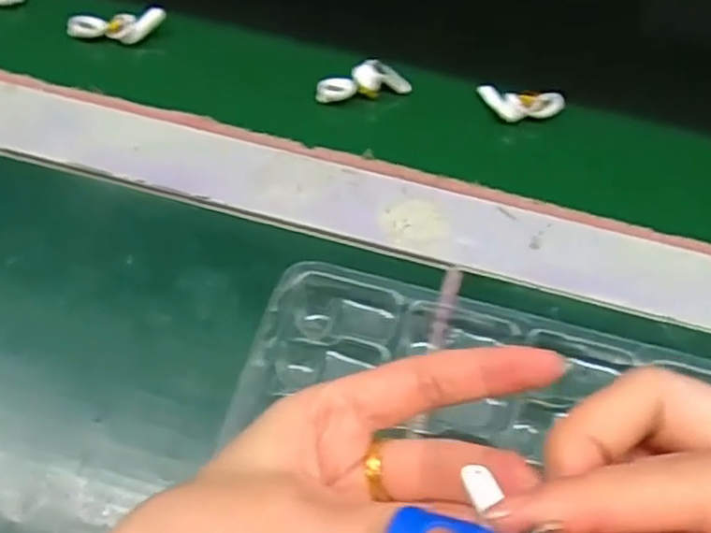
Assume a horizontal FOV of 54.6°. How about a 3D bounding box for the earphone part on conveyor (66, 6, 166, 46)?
[{"bbox_3d":[-0.138,-0.140,0.396,0.053,0.012,0.018,6,61,1],"label":"earphone part on conveyor"}]

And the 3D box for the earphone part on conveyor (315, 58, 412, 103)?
[{"bbox_3d":[0.005,-0.101,0.377,0.052,0.019,0.011,-8,62,-6],"label":"earphone part on conveyor"}]

